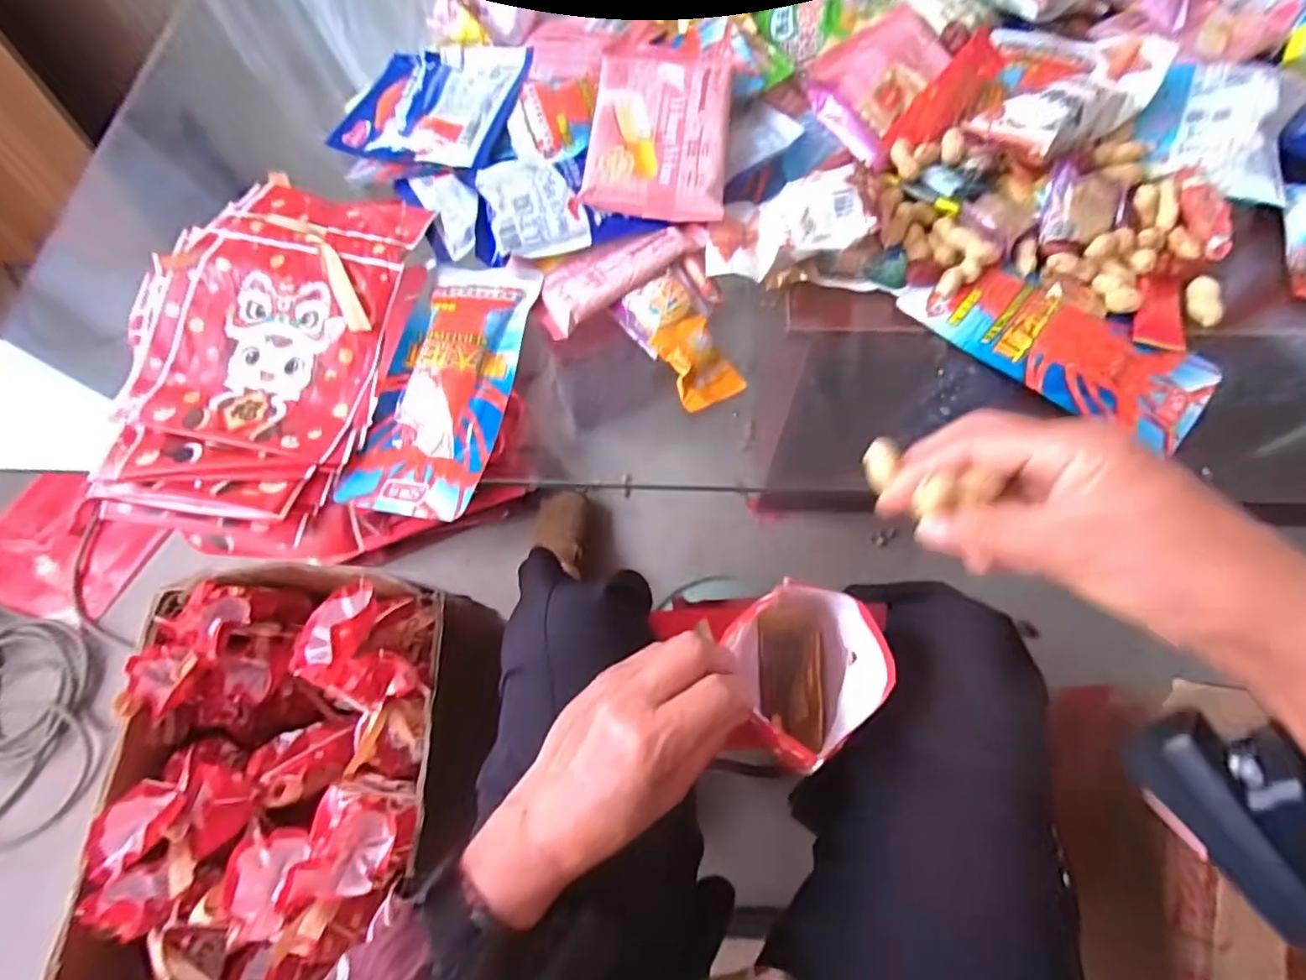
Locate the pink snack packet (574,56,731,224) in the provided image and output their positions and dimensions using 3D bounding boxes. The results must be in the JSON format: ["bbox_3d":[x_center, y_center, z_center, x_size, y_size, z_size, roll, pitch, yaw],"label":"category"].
[{"bbox_3d":[0.005,-0.270,0.439,0.101,0.020,0.135,4,85,2],"label":"pink snack packet"}]

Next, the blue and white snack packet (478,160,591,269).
[{"bbox_3d":[-0.095,-0.212,0.441,0.081,0.021,0.092,-14,67,-3],"label":"blue and white snack packet"}]

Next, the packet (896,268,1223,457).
[{"bbox_3d":[0.279,-0.105,0.403,0.196,0.021,0.082,32,73,15],"label":"packet"}]

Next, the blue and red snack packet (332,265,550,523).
[{"bbox_3d":[-0.145,-0.076,0.412,0.096,0.021,0.194,12,69,8],"label":"blue and red snack packet"}]

